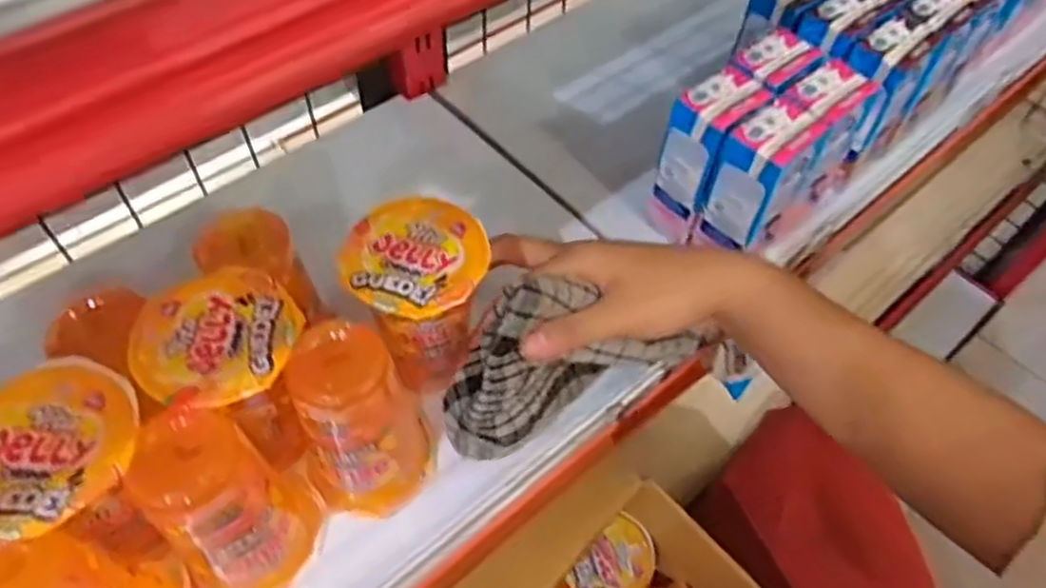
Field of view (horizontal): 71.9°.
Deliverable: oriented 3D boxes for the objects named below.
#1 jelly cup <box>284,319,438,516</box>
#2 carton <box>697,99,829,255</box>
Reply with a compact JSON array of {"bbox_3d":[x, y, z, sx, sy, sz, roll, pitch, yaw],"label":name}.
[{"bbox_3d":[-0.076,0.064,0.356,0.057,0.109,0.052,1,55,-2],"label":"jelly cup"},{"bbox_3d":[0.145,-0.072,0.436,0.054,0.080,0.037,-34,63,-23],"label":"carton"}]

